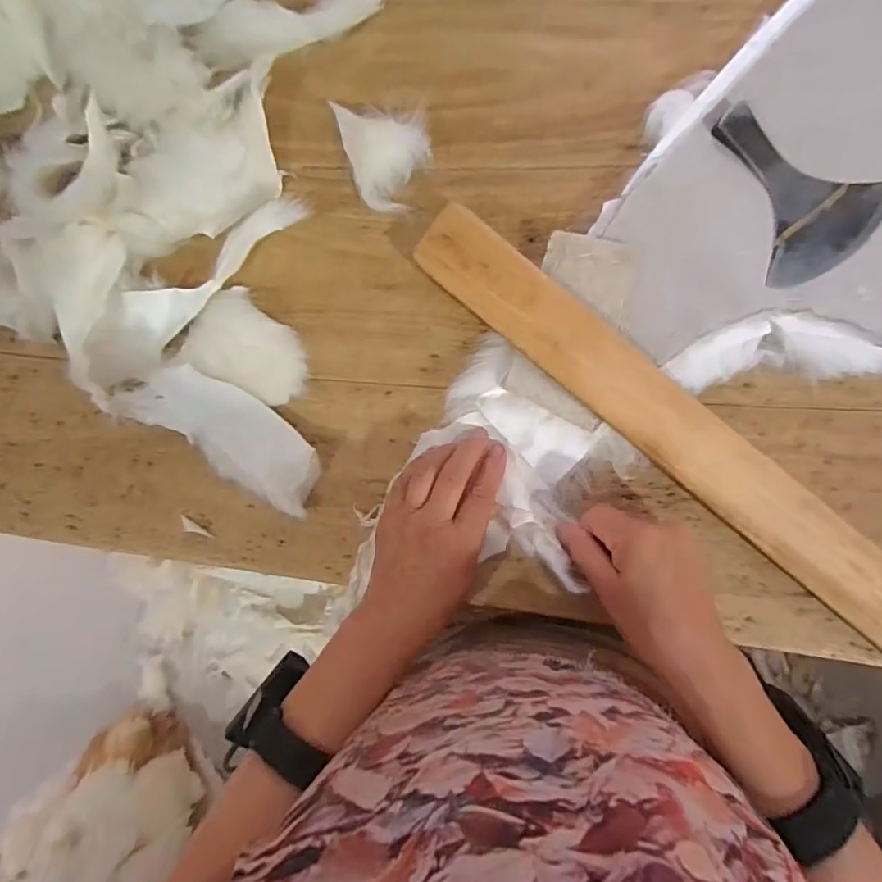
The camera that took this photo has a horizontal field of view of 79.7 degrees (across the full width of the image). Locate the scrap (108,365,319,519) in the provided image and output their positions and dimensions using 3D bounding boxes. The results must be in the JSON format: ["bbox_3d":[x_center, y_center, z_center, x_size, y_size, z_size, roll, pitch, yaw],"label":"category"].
[{"bbox_3d":[-0.170,-0.008,0.417,0.166,0.023,0.069,35,94,5],"label":"scrap"}]

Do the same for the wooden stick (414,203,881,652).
[{"bbox_3d":[0.178,0.004,0.377,0.484,0.016,0.053,41,95,5],"label":"wooden stick"}]

